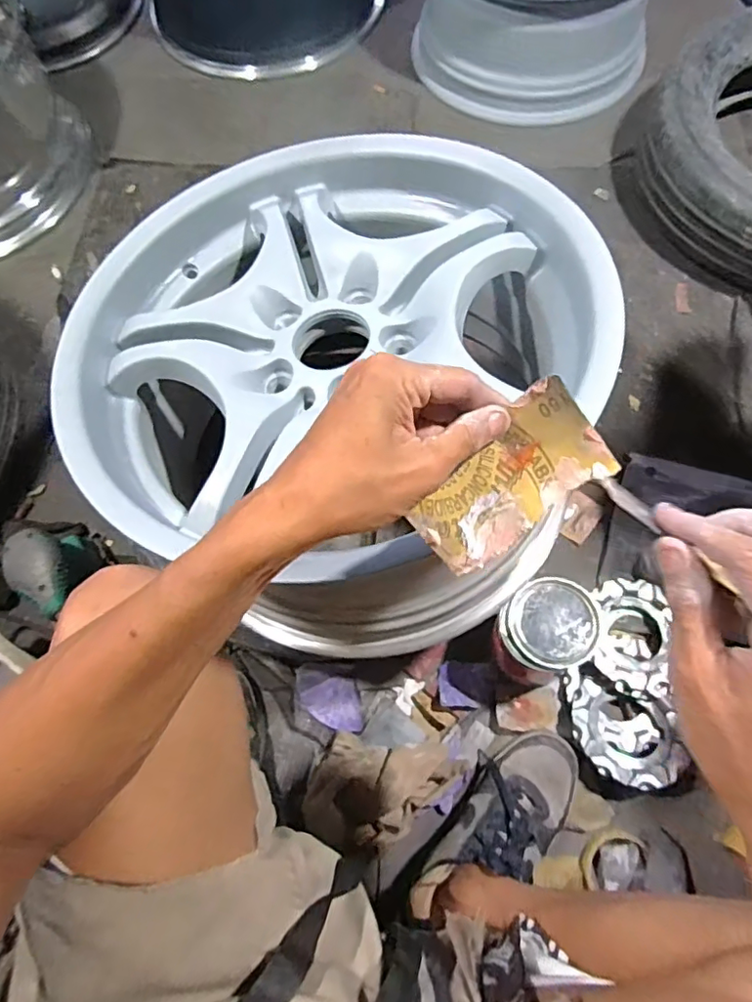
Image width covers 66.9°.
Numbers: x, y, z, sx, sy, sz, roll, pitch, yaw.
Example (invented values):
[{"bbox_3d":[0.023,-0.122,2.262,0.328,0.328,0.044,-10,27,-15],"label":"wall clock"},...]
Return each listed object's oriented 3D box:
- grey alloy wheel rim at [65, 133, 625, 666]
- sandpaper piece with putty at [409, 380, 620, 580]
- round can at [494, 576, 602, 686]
[{"bbox_3d":[-0.031,-0.110,0.544,0.439,0.231,0.449,-16,71,-3],"label":"grey alloy wheel rim"},{"bbox_3d":[0.078,-0.006,0.319,0.109,0.016,0.066,-46,105,-1],"label":"sandpaper piece with putty"},{"bbox_3d":[0.199,0.161,0.697,0.103,0.130,0.110,-1,71,2],"label":"round can"}]

